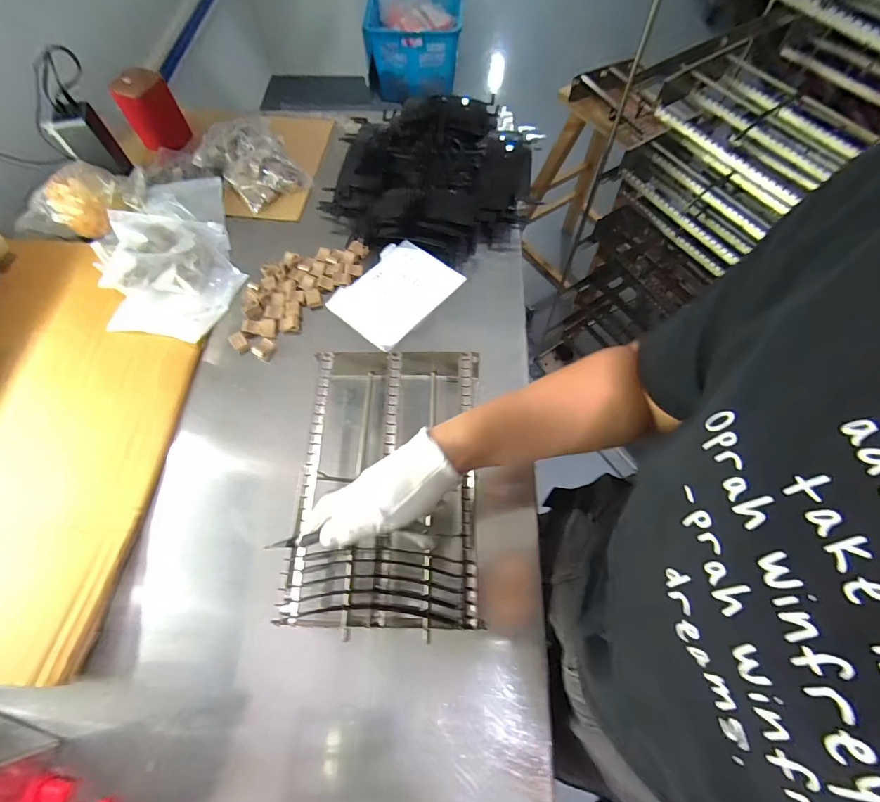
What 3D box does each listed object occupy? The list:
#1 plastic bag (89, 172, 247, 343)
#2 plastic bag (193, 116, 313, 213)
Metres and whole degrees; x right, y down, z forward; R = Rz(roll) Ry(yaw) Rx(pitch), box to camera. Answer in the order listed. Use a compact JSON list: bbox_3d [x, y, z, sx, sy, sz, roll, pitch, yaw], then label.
[{"bbox_3d":[-0.414,-0.222,0.629,0.198,0.051,0.310,-21,68,-11],"label":"plastic bag"},{"bbox_3d":[-0.339,-0.431,0.733,0.143,0.033,0.212,-34,71,-16],"label":"plastic bag"}]

